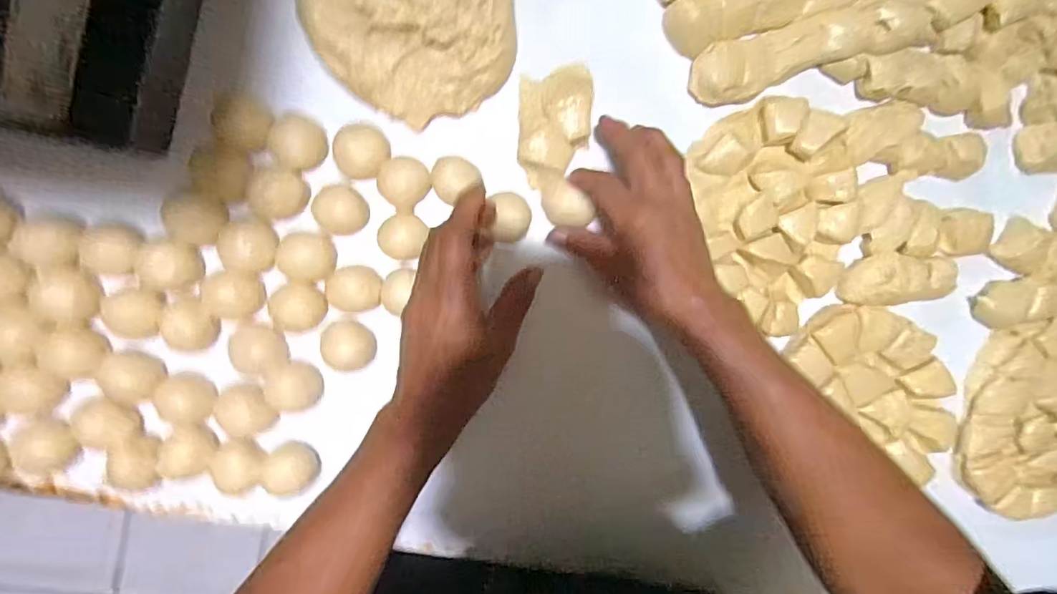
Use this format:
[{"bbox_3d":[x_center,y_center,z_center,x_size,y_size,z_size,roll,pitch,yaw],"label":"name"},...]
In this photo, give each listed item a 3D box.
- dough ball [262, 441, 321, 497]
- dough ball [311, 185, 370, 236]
[{"bbox_3d":[-0.206,0.150,0.457,0.043,0.033,0.038,39,89,-9],"label":"dough ball"},{"bbox_3d":[-0.157,-0.073,0.438,0.042,0.025,0.039,-1,95,-7],"label":"dough ball"}]

